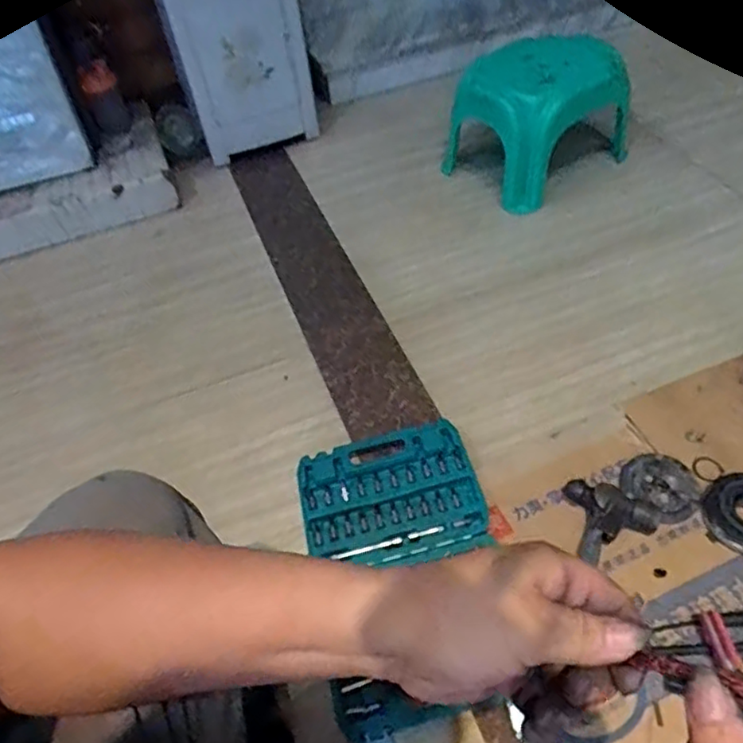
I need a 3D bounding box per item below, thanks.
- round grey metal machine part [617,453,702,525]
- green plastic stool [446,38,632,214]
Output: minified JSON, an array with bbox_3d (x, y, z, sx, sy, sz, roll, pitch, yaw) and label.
[{"bbox_3d":[0.404,0.157,0.865,0.098,0.027,0.100,-4,49,4],"label":"round grey metal machine part"},{"bbox_3d":[0.400,-0.603,1.444,0.392,0.263,0.286,-31,53,-18],"label":"green plastic stool"}]

